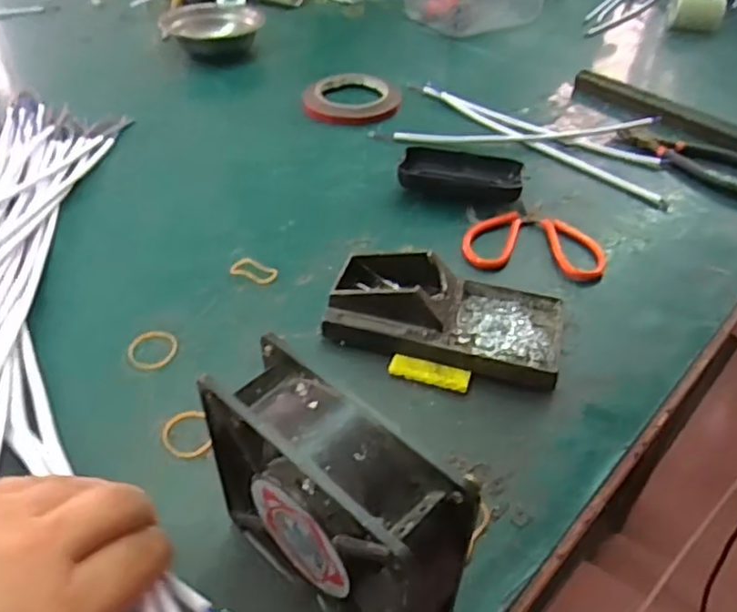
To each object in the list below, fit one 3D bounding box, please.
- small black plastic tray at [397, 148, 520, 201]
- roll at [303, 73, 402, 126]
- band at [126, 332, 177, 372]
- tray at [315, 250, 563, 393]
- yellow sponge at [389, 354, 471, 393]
[{"bbox_3d":[0.086,-0.122,0.590,0.107,0.021,0.064,10,43,9],"label":"small black plastic tray"},{"bbox_3d":[-0.016,-0.233,0.714,0.102,0.014,0.097,1,42,-1],"label":"roll"},{"bbox_3d":[-0.146,0.029,0.433,0.031,0.004,0.032,2,42,1],"label":"band"},{"bbox_3d":[0.054,-0.001,0.439,0.154,0.045,0.079,11,43,10],"label":"tray"},{"bbox_3d":[0.040,0.043,0.419,0.052,0.004,0.016,12,43,11],"label":"yellow sponge"}]

